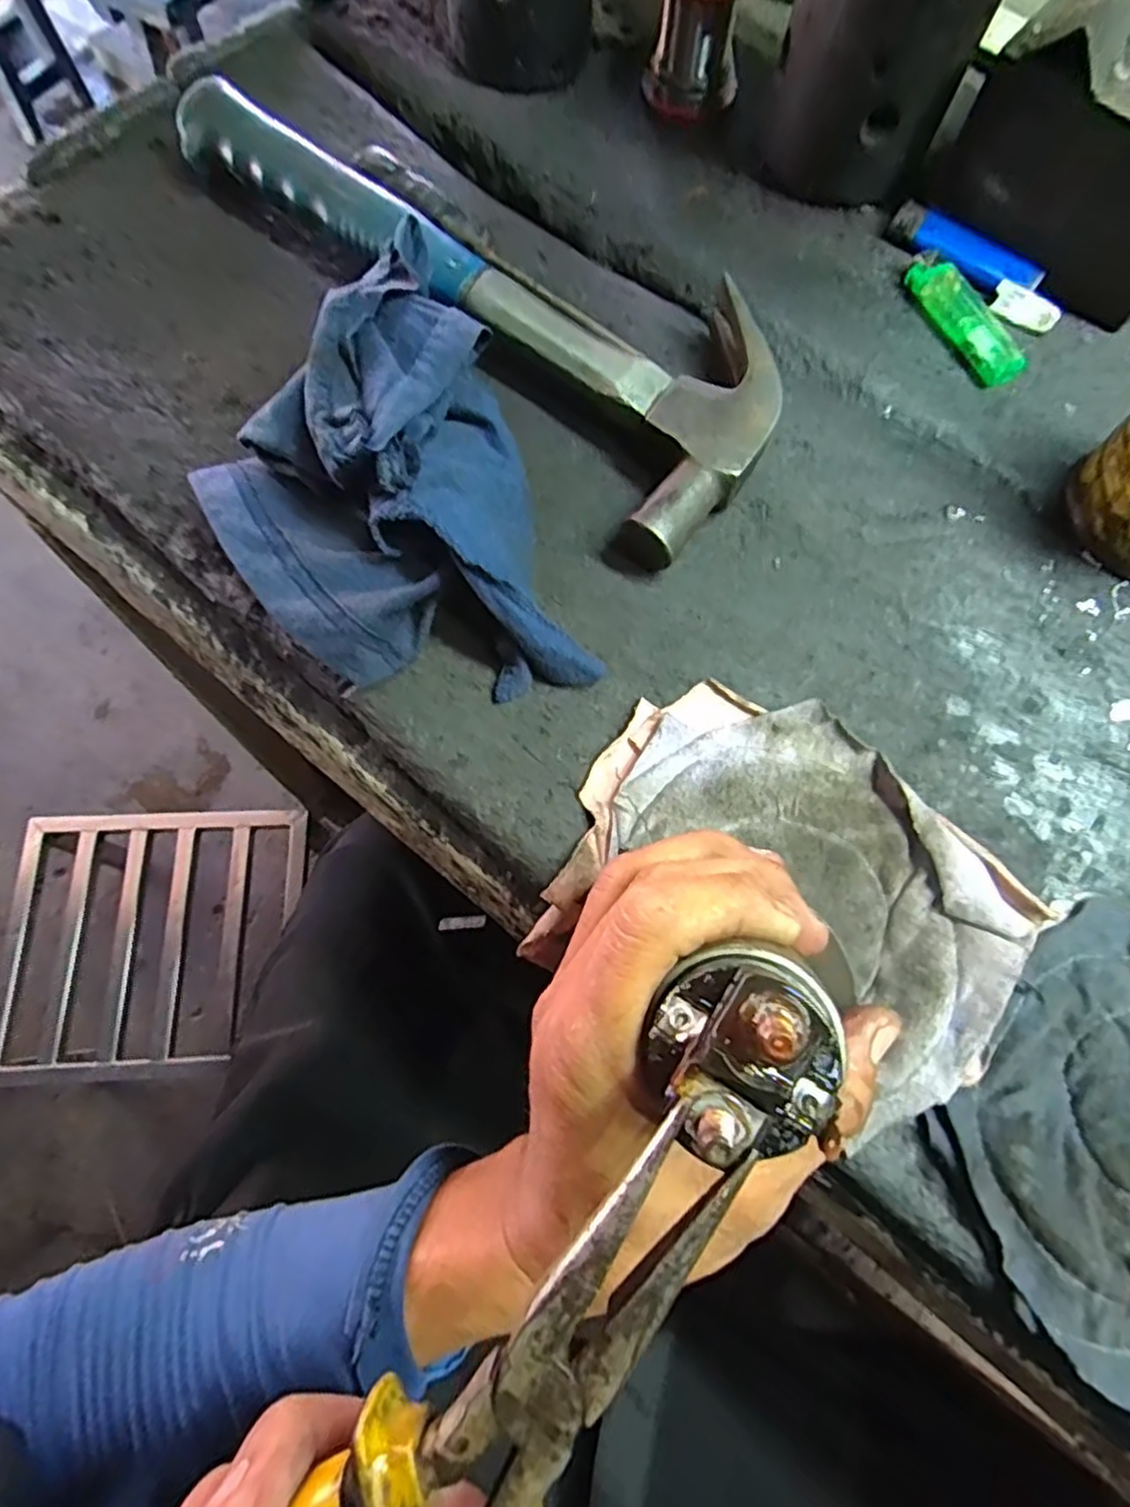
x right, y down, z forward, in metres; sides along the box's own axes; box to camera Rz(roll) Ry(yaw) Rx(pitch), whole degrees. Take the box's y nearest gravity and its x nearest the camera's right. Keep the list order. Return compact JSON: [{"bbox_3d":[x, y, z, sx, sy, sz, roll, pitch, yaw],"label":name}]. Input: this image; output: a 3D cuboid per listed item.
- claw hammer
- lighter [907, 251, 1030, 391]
[{"bbox_3d":[-0.038,-0.231,0.341,0.333,0.041,0.117,43,75,11],"label":"claw hammer"},{"bbox_3d":[0.196,-0.215,0.344,0.022,0.012,0.077,-25,74,-10],"label":"lighter"}]

